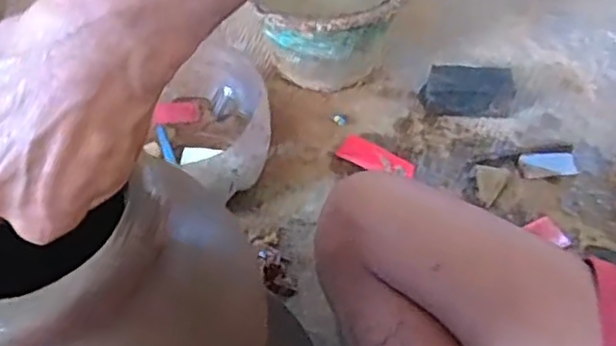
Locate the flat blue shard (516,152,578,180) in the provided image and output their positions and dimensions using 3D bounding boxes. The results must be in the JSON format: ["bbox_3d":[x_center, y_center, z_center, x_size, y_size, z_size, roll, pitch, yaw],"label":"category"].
[{"bbox_3d":[0.324,-0.012,0.887,0.078,0.005,0.043,-6,51,-4],"label":"flat blue shard"}]

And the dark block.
[{"bbox_3d":[0.230,-0.117,0.938,0.128,0.056,0.052,3,51,1],"label":"dark block"}]

